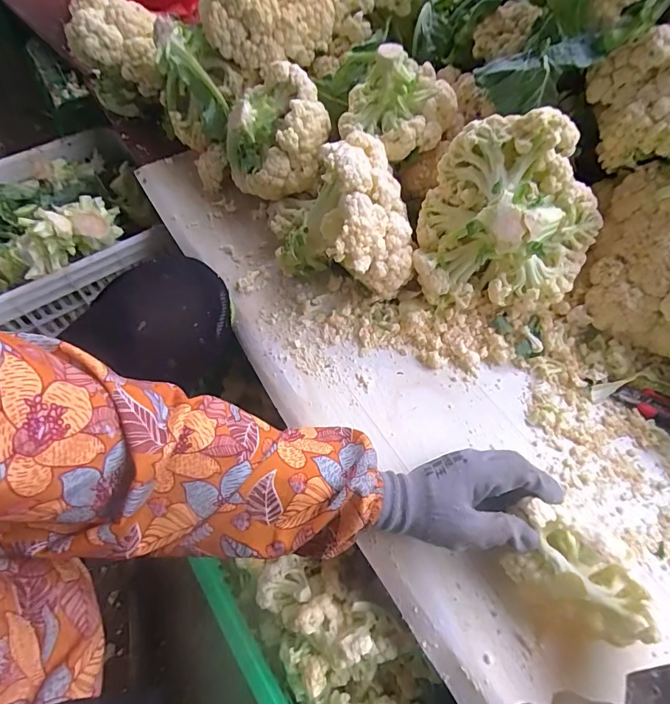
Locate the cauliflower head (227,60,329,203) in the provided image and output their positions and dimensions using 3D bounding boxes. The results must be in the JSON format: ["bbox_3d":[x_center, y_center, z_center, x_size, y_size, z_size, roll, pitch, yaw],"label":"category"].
[{"bbox_3d":[-0.078,-0.291,0.575,0.140,0.120,0.125,-10,58,-6],"label":"cauliflower head"}]

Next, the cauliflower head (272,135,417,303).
[{"bbox_3d":[0.012,-0.141,0.499,0.136,0.163,0.156,-23,61,-14],"label":"cauliflower head"}]

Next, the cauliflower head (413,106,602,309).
[{"bbox_3d":[0.191,-0.141,0.458,0.187,0.199,0.110,6,17,2],"label":"cauliflower head"}]

